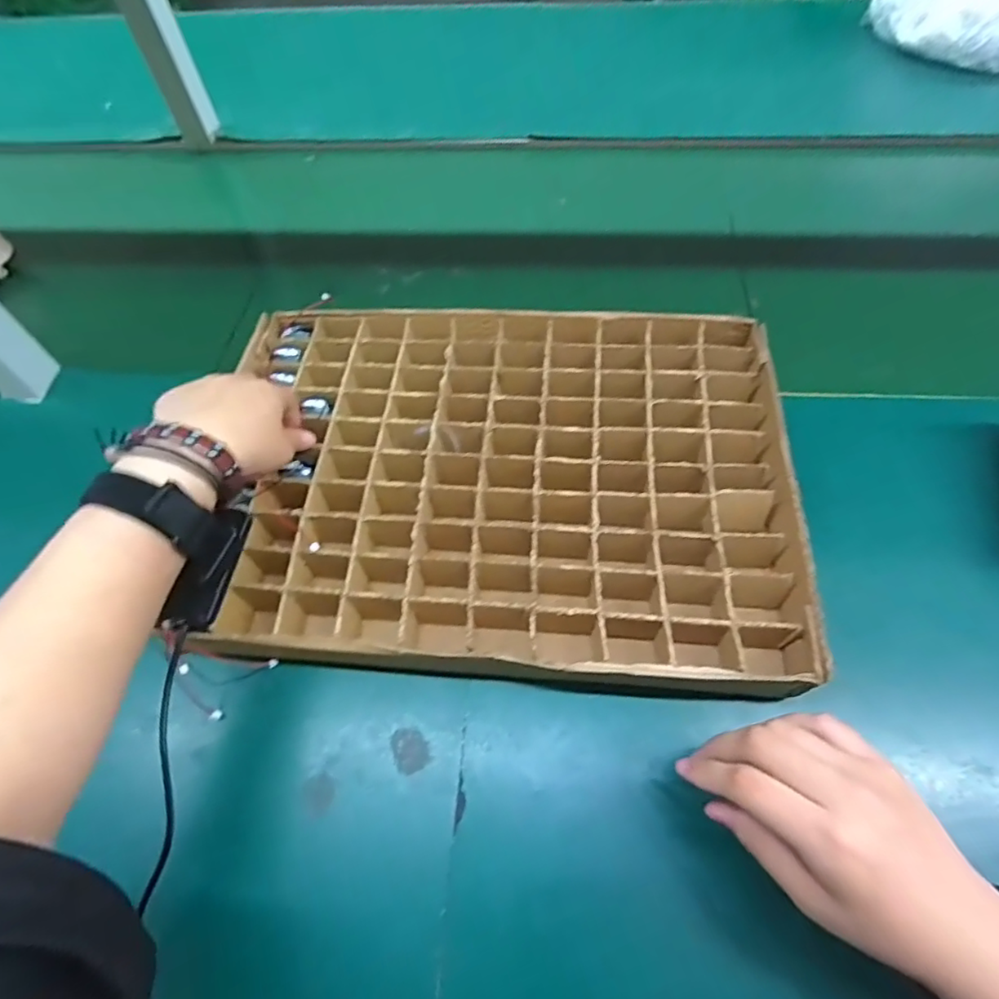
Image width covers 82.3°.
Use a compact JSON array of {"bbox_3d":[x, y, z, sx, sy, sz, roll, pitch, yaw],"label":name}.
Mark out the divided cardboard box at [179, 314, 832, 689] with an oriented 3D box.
[{"bbox_3d":[-0.005,-0.021,0.417,0.410,0.044,0.291,3,61,3],"label":"divided cardboard box"}]

